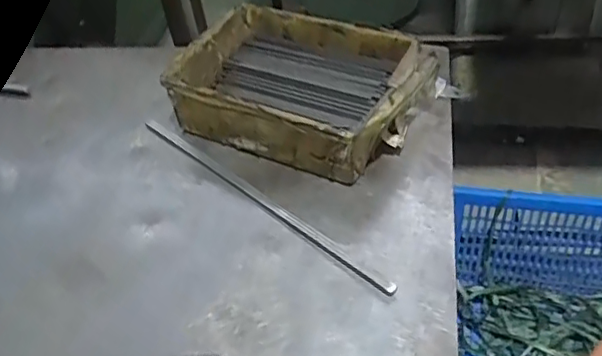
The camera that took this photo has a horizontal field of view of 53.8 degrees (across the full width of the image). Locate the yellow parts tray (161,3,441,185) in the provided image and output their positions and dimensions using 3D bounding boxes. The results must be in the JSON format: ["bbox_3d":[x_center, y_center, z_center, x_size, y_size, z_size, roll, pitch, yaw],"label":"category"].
[{"bbox_3d":[0.003,-0.106,0.658,0.242,0.076,0.179,16,50,22],"label":"yellow parts tray"}]

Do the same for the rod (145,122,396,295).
[{"bbox_3d":[-0.049,0.017,0.604,0.356,0.006,0.009,31,57,32],"label":"rod"}]

